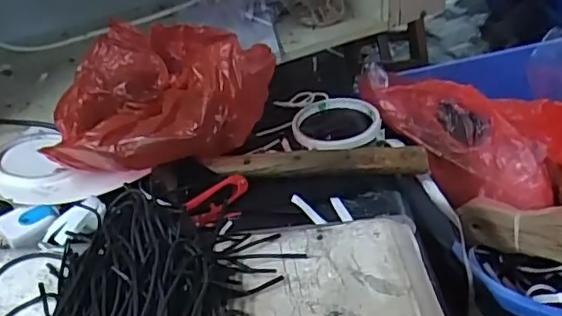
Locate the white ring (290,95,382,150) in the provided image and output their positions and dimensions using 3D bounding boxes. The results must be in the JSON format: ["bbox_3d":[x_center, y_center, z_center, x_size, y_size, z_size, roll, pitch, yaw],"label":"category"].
[{"bbox_3d":[0.056,-0.037,0.576,0.086,0.014,0.093,-3,34,2],"label":"white ring"}]

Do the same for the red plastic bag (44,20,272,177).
[{"bbox_3d":[-0.115,-0.059,0.542,0.188,0.103,0.190,-12,35,-10],"label":"red plastic bag"}]

